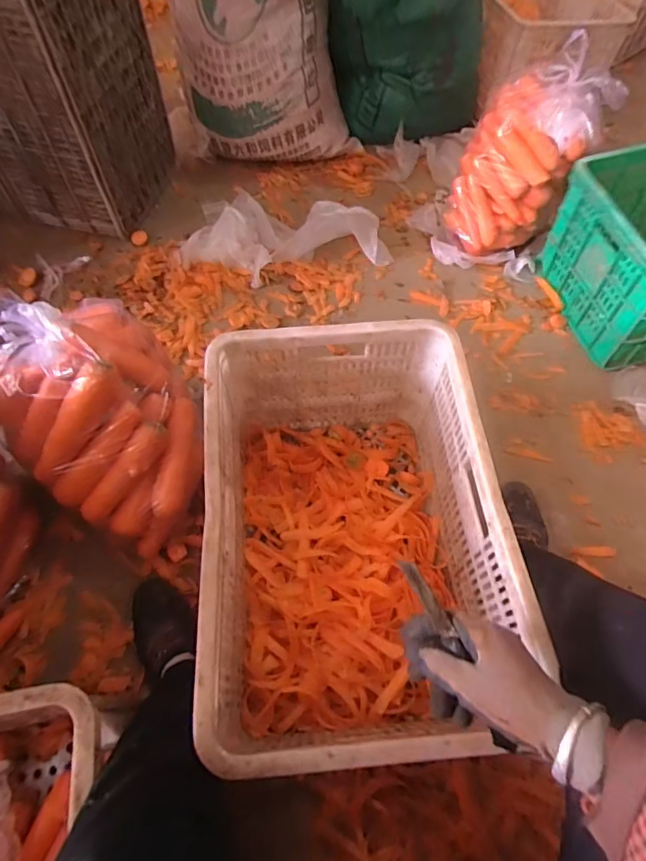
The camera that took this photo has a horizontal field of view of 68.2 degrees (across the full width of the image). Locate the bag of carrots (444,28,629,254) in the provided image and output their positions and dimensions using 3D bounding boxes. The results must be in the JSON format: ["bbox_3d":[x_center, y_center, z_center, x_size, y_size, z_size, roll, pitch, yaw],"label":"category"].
[{"bbox_3d":[0.430,-0.576,1.046,0.245,0.332,0.213,25,63,11],"label":"bag of carrots"}]

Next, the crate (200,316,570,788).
[{"bbox_3d":[0.032,0.141,0.683,0.351,0.272,0.520,-4,61,-5],"label":"crate"}]

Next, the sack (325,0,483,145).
[{"bbox_3d":[0.210,-1.005,1.140,0.392,0.517,0.310,8,61,2],"label":"sack"}]

